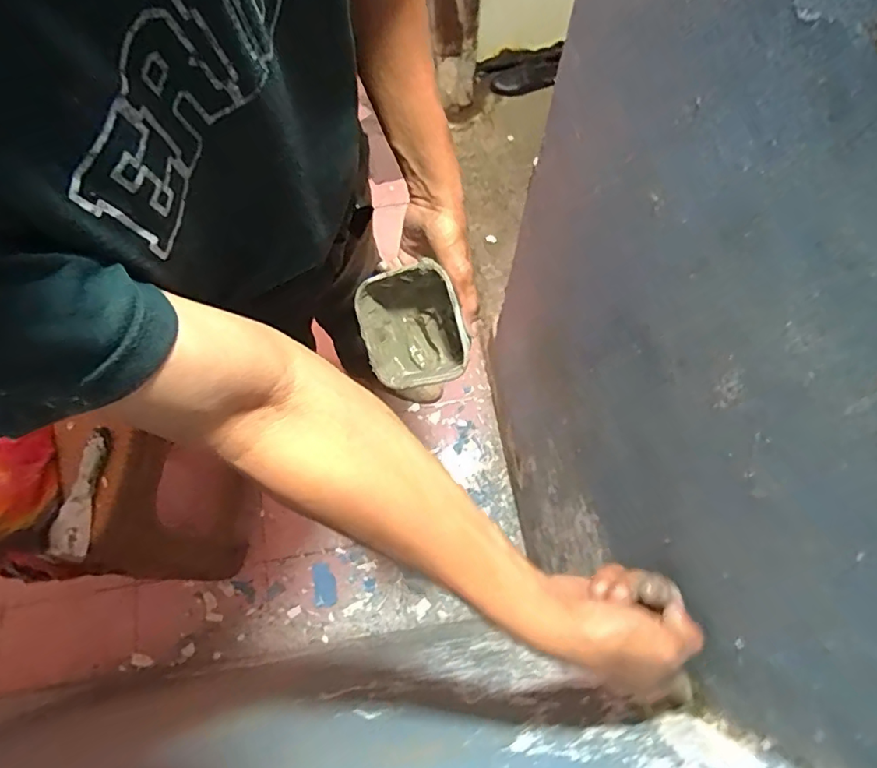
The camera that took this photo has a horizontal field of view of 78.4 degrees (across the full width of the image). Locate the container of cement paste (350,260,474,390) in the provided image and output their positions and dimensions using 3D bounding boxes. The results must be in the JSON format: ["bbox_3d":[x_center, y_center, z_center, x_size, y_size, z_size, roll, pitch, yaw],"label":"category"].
[{"bbox_3d":[-0.016,-0.063,0.559,0.124,0.075,0.122,-9,105,35],"label":"container of cement paste"}]

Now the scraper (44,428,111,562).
[{"bbox_3d":[-0.556,0.170,0.832,0.062,0.025,0.194,3,73,2],"label":"scraper"}]

